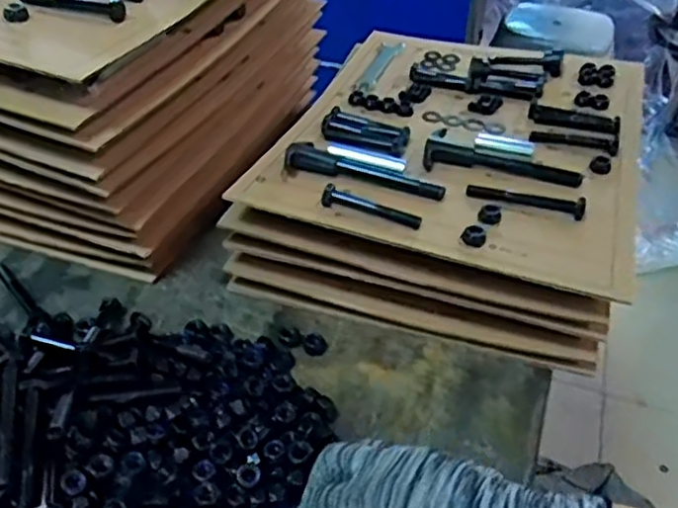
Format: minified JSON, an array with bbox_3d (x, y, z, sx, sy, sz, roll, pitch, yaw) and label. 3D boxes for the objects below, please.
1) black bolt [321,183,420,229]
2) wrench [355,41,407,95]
[{"bbox_3d":[0.023,-0.034,0.501,0.074,0.015,0.014,17,42,17],"label":"black bolt"},{"bbox_3d":[0.041,-0.197,0.714,0.026,0.008,0.121,16,41,16],"label":"wrench"}]

